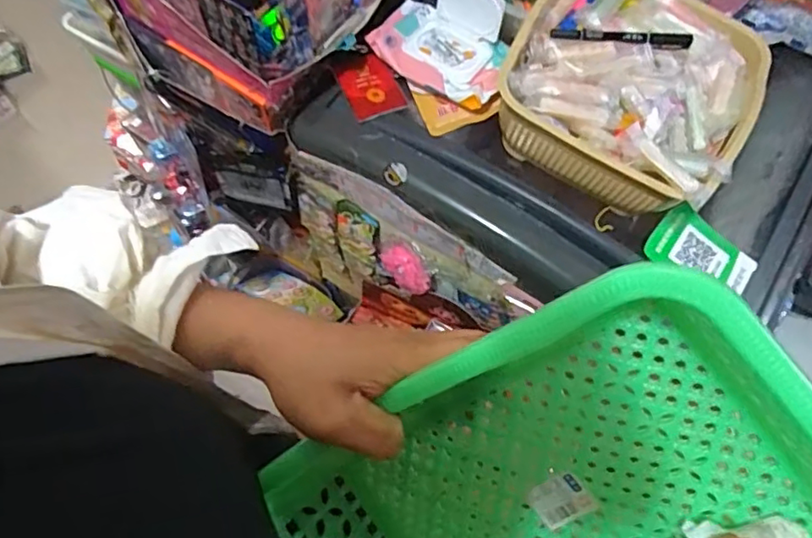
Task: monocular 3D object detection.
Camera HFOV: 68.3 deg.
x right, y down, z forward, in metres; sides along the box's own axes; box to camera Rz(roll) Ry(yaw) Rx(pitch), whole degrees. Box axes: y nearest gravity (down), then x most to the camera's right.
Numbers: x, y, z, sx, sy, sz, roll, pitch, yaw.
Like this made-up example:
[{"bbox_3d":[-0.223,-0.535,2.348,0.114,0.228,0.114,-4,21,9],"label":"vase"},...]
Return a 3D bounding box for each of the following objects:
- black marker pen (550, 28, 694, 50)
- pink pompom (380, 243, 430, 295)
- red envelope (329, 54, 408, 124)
[{"bbox_3d":[0.213,-0.226,0.587,0.137,0.013,0.015,4,66,4],"label":"black marker pen"},{"bbox_3d":[0.000,0.000,0.745,0.031,0.037,0.075,-34,69,-12],"label":"pink pompom"},{"bbox_3d":[-0.041,-0.215,0.699,0.063,0.012,0.081,-22,75,-12],"label":"red envelope"}]

